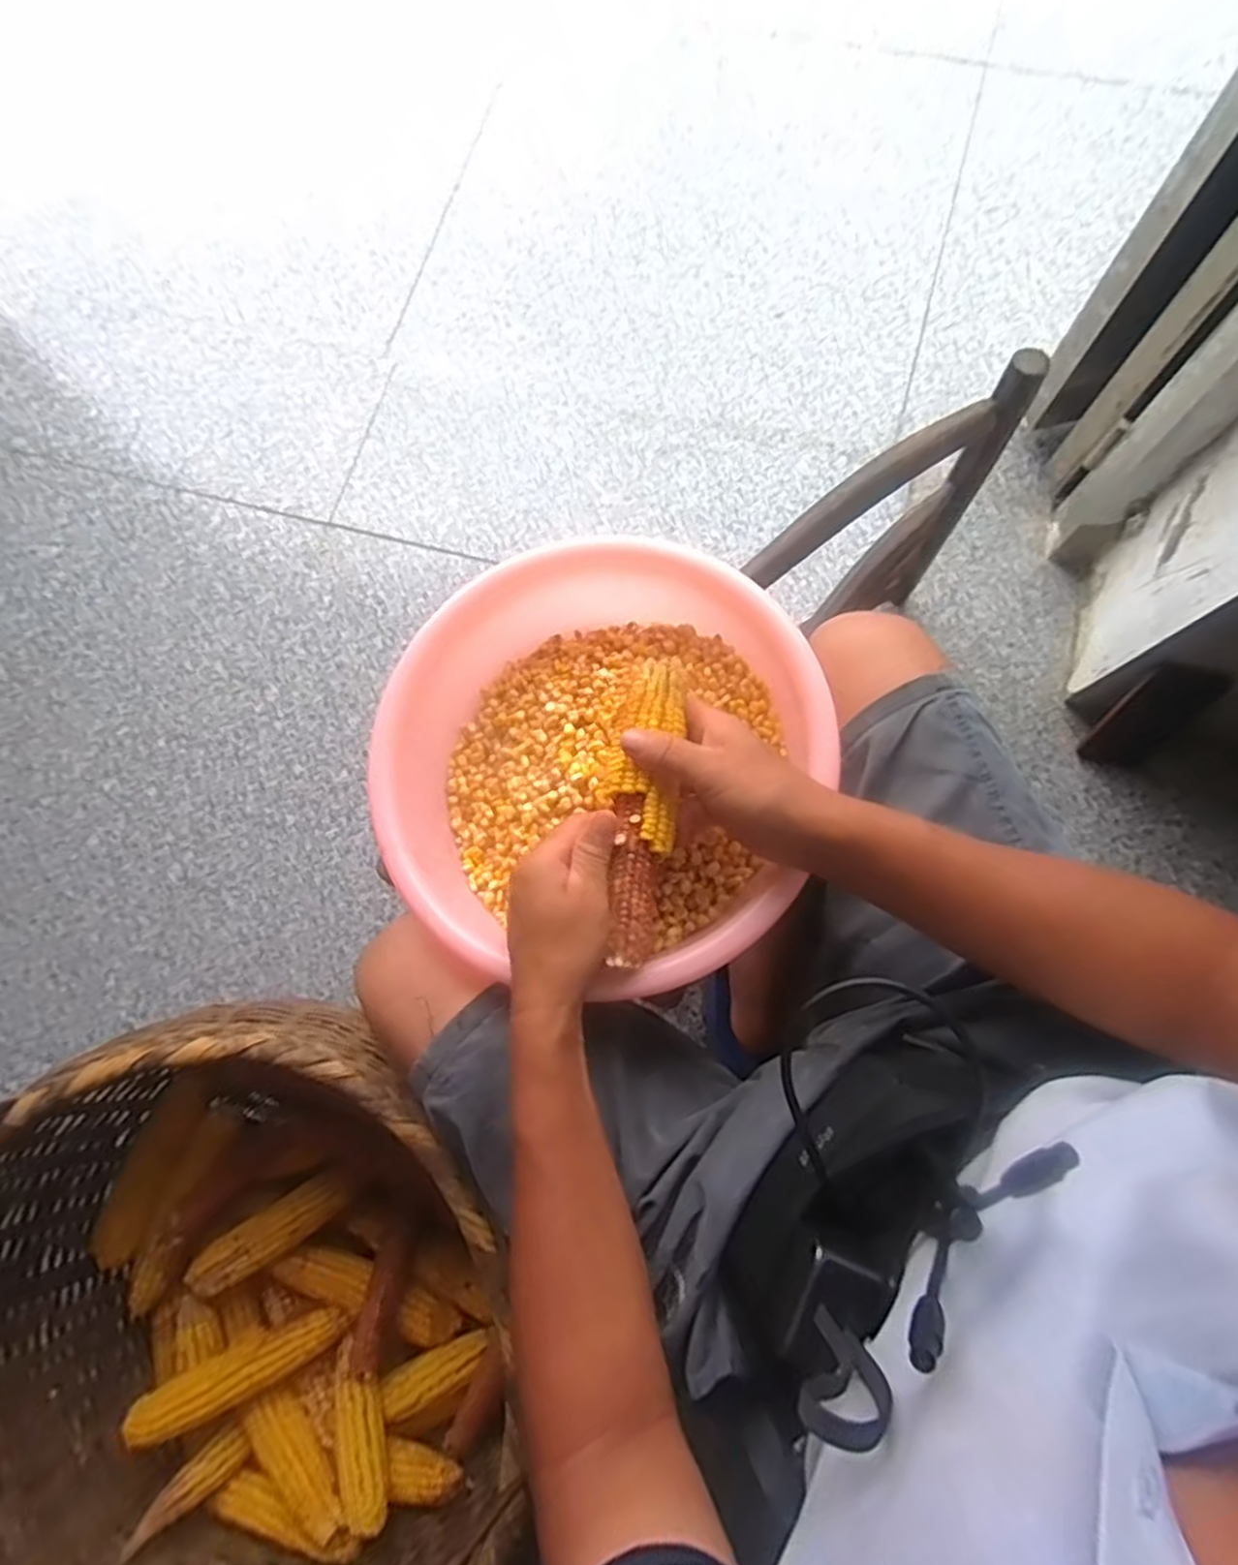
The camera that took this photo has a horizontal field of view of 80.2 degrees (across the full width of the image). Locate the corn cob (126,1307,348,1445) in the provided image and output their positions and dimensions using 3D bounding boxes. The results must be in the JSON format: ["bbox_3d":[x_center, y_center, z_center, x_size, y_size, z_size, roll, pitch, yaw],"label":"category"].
[{"bbox_3d":[-0.352,0.548,0.683,0.190,0.042,0.043,-15,78,-24],"label":"corn cob"}]

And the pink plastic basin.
[{"bbox_3d":[-0.016,-0.014,0.538,0.299,0.106,0.299,0,79,1],"label":"pink plastic basin"}]

